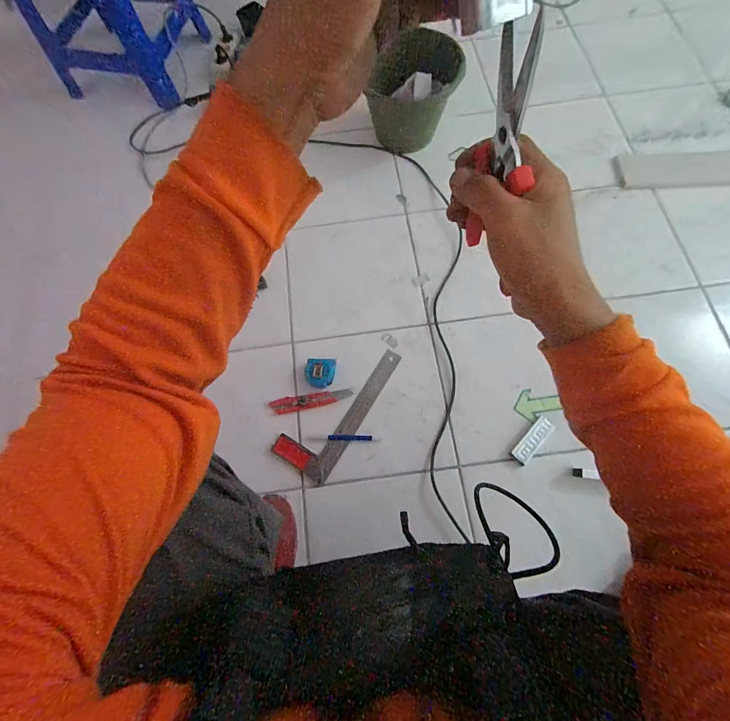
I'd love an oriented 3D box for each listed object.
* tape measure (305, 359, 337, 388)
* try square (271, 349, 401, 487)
[{"bbox_3d":[-0.092,0.025,0.734,0.059,0.032,0.058,8,72,6],"label":"tape measure"},{"bbox_3d":[-0.051,0.086,0.723,0.118,0.012,0.299,30,75,12],"label":"try square"}]

